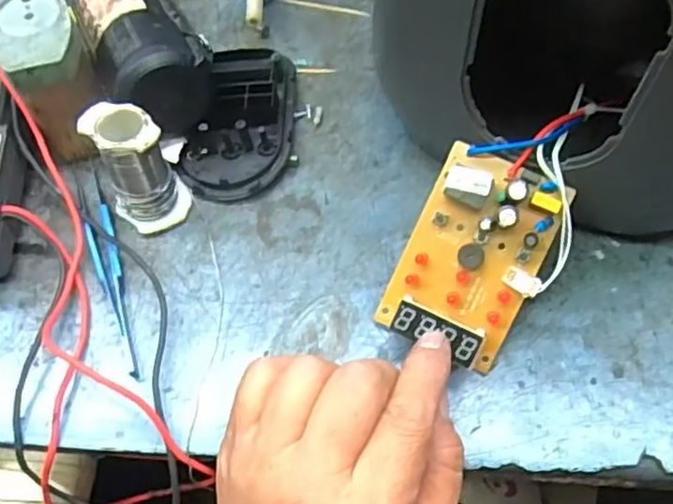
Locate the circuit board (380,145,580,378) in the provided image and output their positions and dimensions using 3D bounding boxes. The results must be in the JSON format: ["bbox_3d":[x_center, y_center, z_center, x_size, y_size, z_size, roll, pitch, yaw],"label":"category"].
[{"bbox_3d":[0.064,0.002,0.298,0.062,0.022,0.093,25,99,11],"label":"circuit board"}]

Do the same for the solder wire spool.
[{"bbox_3d":[-0.102,-0.043,0.331,0.035,0.064,0.037,0,61,1],"label":"solder wire spool"}]

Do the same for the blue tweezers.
[{"bbox_3d":[-0.119,0.007,0.338,0.014,0.006,0.127,-19,62,-9],"label":"blue tweezers"}]

